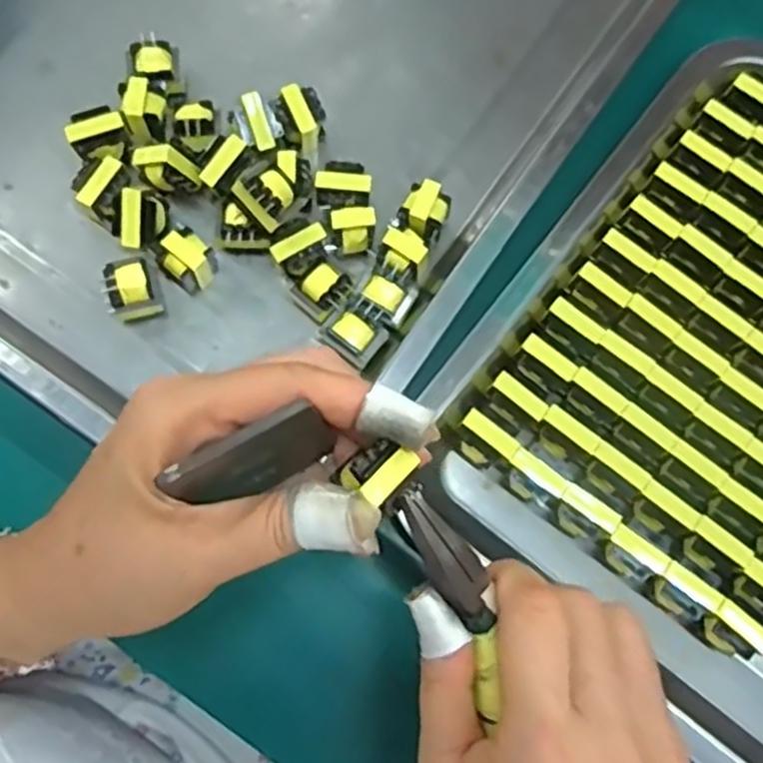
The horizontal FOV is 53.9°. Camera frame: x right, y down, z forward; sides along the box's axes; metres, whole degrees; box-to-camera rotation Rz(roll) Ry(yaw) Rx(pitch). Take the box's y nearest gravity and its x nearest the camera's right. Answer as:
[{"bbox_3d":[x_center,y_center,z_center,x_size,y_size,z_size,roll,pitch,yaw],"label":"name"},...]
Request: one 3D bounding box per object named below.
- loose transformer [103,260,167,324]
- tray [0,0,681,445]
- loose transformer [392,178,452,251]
[{"bbox_3d":[-0.106,-0.039,0.318,0.020,0.016,0.024,-21,80,-5],"label":"loose transformer"},{"bbox_3d":[-0.046,-0.165,0.351,0.282,0.037,0.394,34,80,6],"label":"tray"},{"bbox_3d":[0.019,-0.073,0.331,0.020,0.018,0.025,26,79,4],"label":"loose transformer"}]

